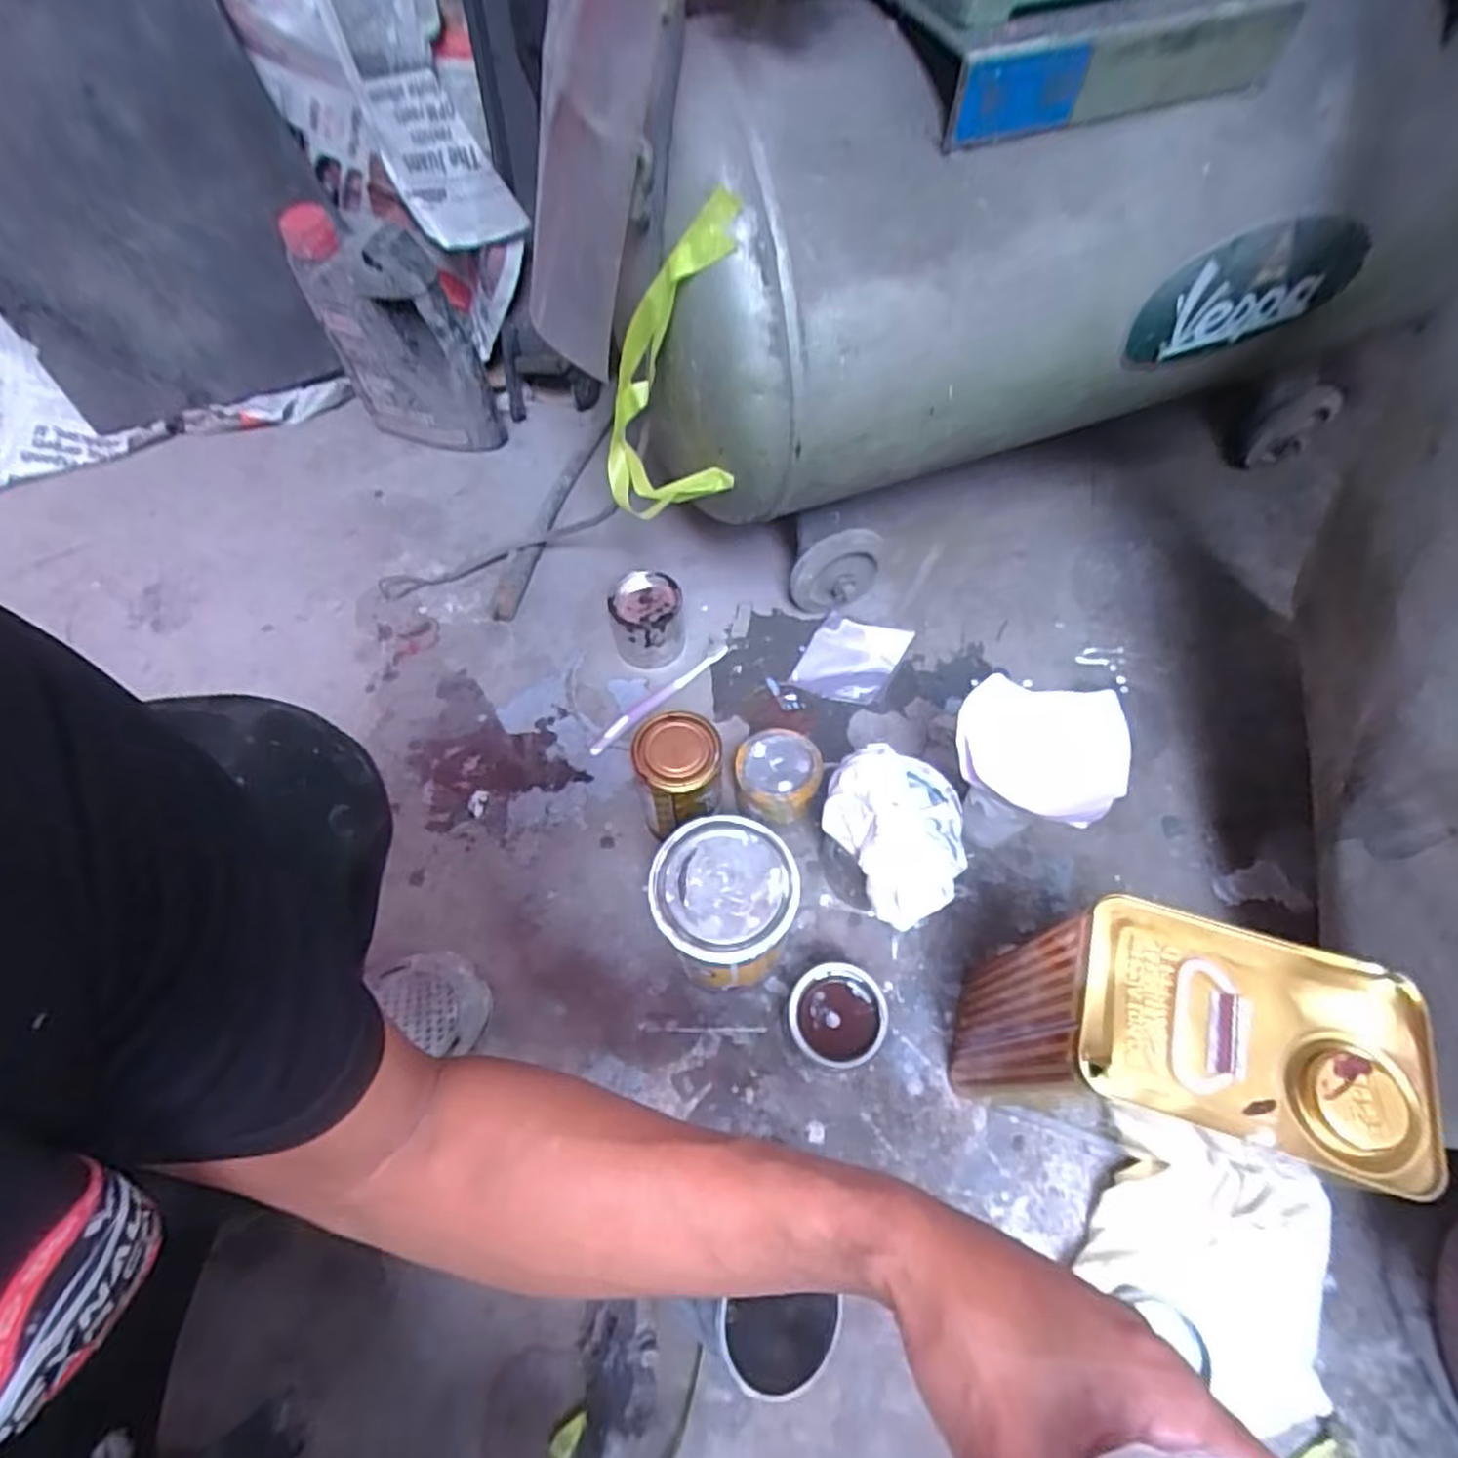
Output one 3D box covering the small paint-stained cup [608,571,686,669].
[{"bbox_3d":[-0.084,-0.112,0.763,0.073,0.073,0.070,-1,61,1],"label":"small paint-stained cup"}]

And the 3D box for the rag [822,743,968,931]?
[{"bbox_3d":[0.136,0.072,0.562,0.107,0.052,0.123,-26,64,-14],"label":"rag"}]

